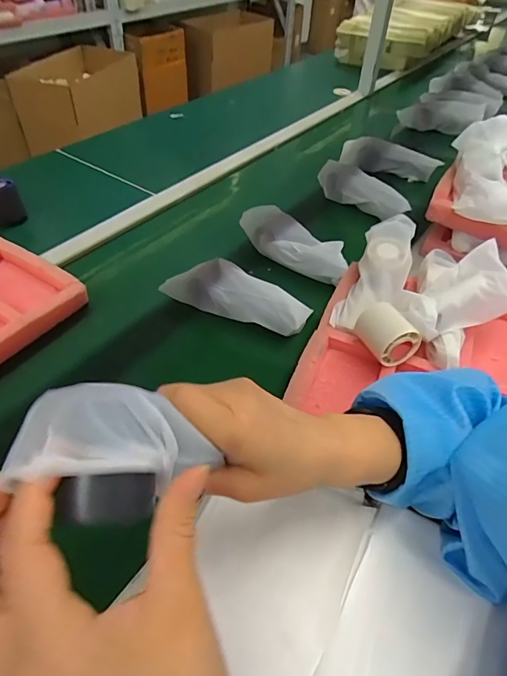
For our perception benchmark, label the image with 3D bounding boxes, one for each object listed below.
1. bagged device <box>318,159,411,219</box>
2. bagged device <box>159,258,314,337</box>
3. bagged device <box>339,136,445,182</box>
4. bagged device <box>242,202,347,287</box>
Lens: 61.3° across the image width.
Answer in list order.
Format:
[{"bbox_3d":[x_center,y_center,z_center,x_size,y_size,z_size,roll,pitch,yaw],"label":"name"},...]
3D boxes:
[{"bbox_3d":[0.203,-0.274,0.798,0.182,0.052,0.058,28,51,21],"label":"bagged device"},{"bbox_3d":[-0.019,-0.059,0.576,0.196,0.058,0.058,19,49,14],"label":"bagged device"},{"bbox_3d":[0.283,-0.372,0.892,0.196,0.067,0.036,14,48,10],"label":"bagged device"},{"bbox_3d":[0.056,-0.144,0.657,0.071,0.061,0.188,-29,55,-27],"label":"bagged device"}]

